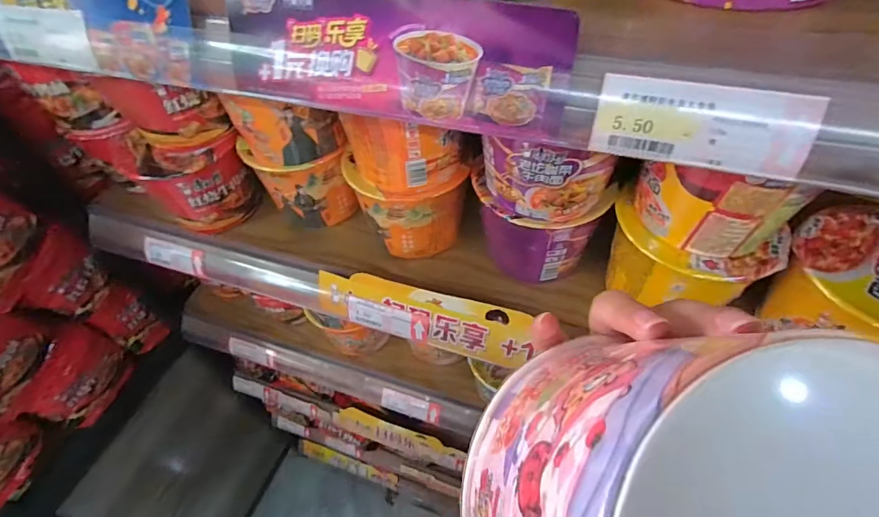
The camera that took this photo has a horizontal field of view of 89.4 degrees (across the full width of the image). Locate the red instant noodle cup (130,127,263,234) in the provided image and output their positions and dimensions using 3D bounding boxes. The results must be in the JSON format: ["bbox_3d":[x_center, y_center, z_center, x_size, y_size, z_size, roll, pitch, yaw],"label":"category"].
[{"bbox_3d":[-0.285,-0.093,0.519,0.107,0.109,0.085,19,54,19],"label":"red instant noodle cup"}]

